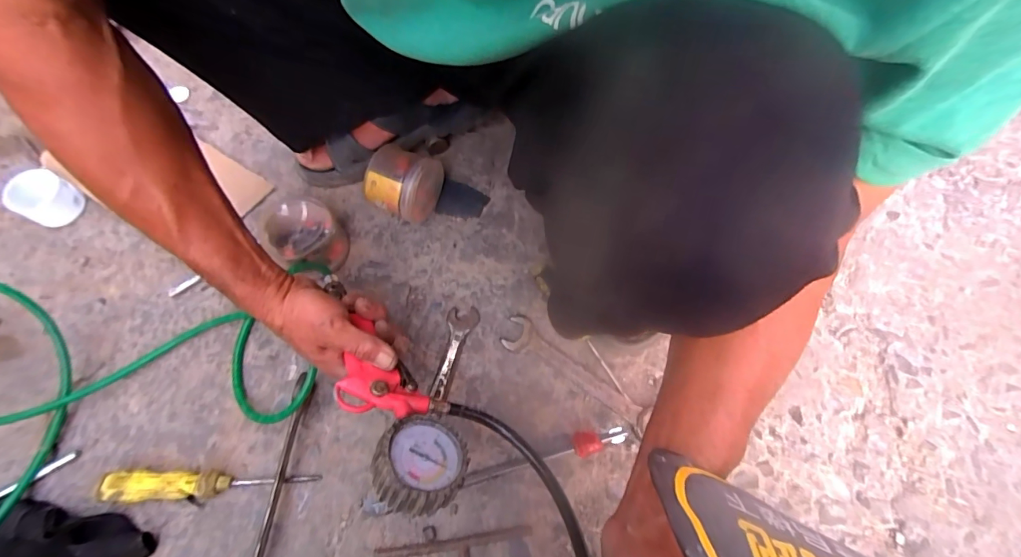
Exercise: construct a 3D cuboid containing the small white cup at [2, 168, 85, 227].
[{"bbox_3d":[-0.573,-0.097,0.544,0.058,0.048,0.059,24,68,7],"label":"small white cup"}]

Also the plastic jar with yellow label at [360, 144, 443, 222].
[{"bbox_3d":[-0.135,-0.119,0.558,0.073,0.090,0.086,23,68,6],"label":"plastic jar with yellow label"}]

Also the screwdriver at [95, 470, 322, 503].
[{"bbox_3d":[-0.301,0.206,0.442,0.196,0.030,0.026,-1,68,-3],"label":"screwdriver"}]

